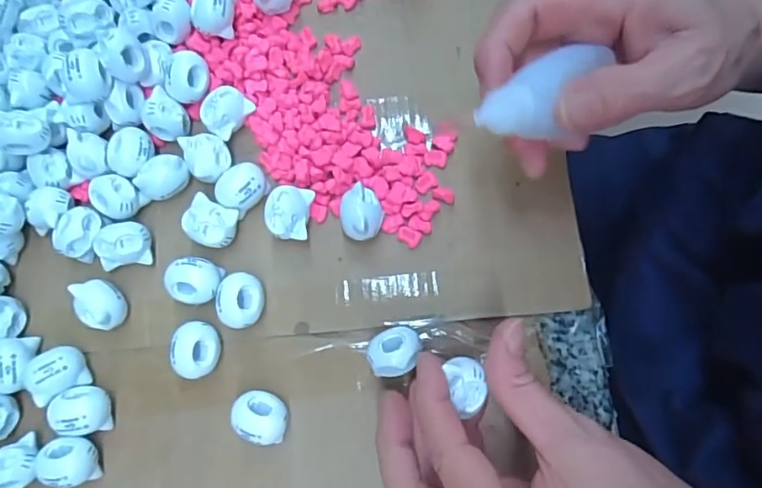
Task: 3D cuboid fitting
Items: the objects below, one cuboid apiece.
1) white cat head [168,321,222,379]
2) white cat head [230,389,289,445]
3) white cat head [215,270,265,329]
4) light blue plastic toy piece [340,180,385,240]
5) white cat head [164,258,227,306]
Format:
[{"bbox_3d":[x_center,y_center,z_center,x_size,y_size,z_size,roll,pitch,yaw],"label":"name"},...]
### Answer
[{"bbox_3d":[-0.087,0.050,0.252,0.020,0.018,0.026,4,77,3],"label":"white cat head"},{"bbox_3d":[-0.055,0.080,0.245,0.026,0.019,0.021,15,78,6],"label":"white cat head"},{"bbox_3d":[-0.067,0.028,0.255,0.021,0.017,0.025,-6,77,1],"label":"white cat head"},{"bbox_3d":[-0.010,-0.015,0.259,0.020,0.017,0.026,-14,77,-1],"label":"light blue plastic toy piece"},{"bbox_3d":[-0.091,0.018,0.258,0.025,0.018,0.022,18,78,6],"label":"white cat head"}]

